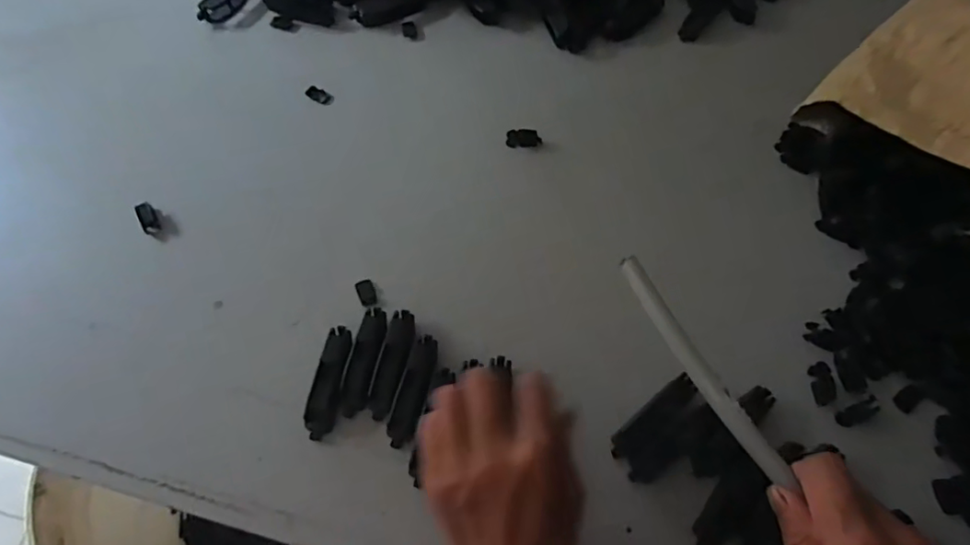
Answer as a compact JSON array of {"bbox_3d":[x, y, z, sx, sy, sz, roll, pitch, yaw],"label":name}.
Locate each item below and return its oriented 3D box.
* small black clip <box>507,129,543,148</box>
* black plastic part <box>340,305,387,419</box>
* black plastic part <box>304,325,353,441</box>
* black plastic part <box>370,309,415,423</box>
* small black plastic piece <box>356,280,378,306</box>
[{"bbox_3d":[0.034,-0.116,0.491,0.029,0.008,0.015,-6,63,-3],"label":"small black clip"},{"bbox_3d":[-0.084,0.061,0.397,0.017,0.007,0.075,9,64,4],"label":"black plastic part"},{"bbox_3d":[-0.103,0.072,0.380,0.018,0.012,0.072,7,63,3],"label":"black plastic part"},{"bbox_3d":[-0.063,0.062,0.395,0.022,0.008,0.075,10,64,5],"label":"black plastic part"},{"bbox_3d":[-0.089,0.016,0.429,0.013,0.004,0.024,-19,65,-10],"label":"small black plastic piece"}]

